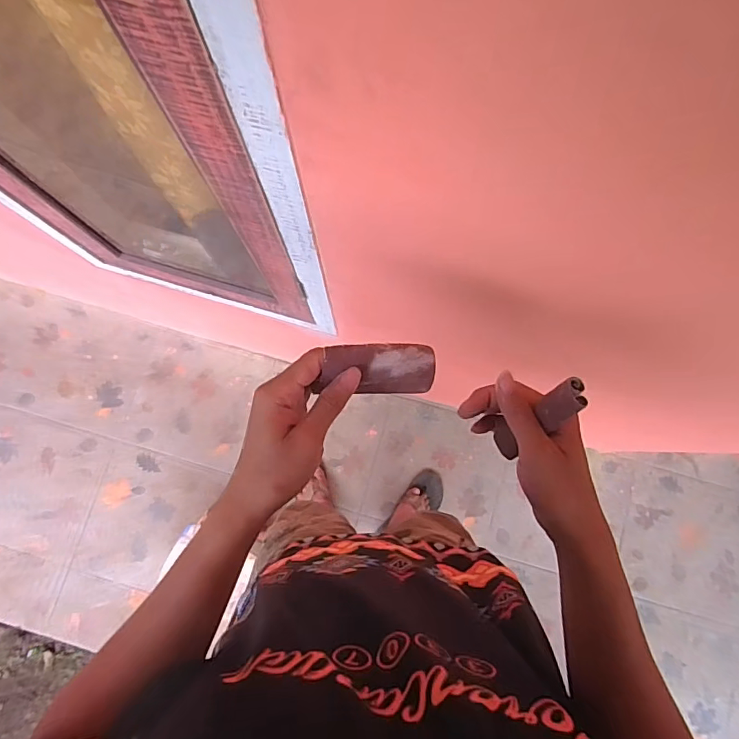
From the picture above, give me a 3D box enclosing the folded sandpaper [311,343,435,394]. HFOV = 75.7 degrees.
[{"bbox_3d":[0.009,-0.001,0.387,0.098,0.027,0.039,6,78,-26],"label":"folded sandpaper"}]

